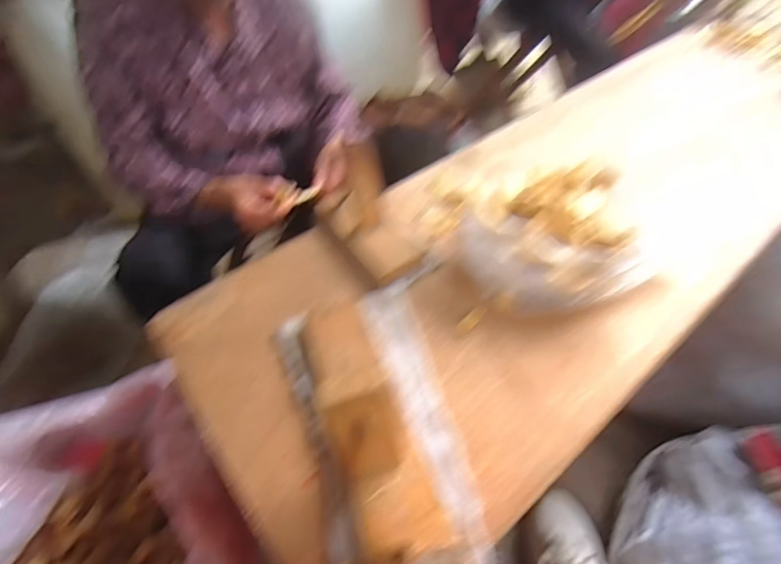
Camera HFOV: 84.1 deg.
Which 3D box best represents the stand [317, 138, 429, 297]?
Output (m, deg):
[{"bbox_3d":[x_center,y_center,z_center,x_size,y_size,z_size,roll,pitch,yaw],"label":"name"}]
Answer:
[{"bbox_3d":[-0.038,-0.083,0.508,0.084,0.109,0.174,-25,48,-17],"label":"stand"}]

